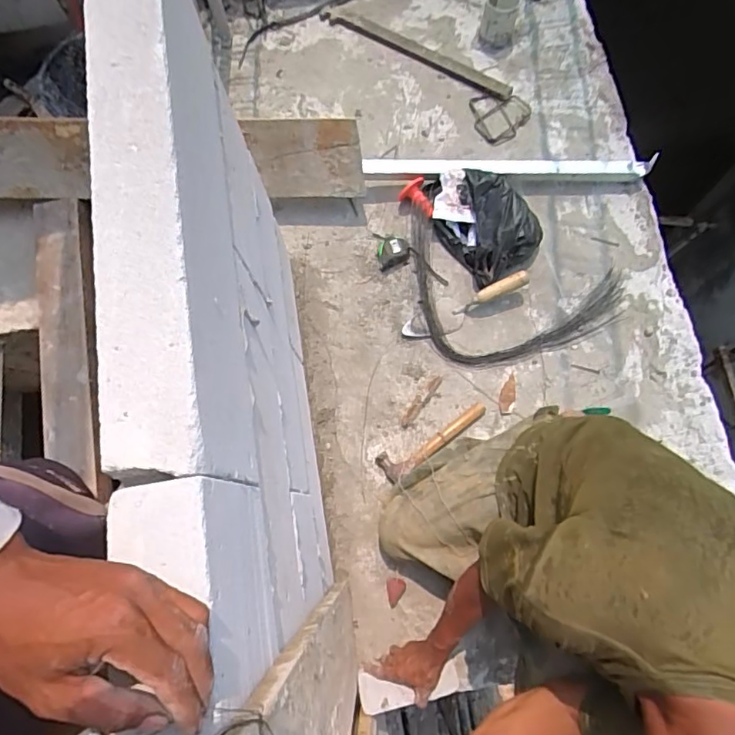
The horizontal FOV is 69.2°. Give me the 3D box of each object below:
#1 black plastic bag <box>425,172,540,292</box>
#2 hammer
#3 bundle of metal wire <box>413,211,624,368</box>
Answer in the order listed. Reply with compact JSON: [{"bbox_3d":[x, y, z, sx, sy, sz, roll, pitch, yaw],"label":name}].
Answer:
[{"bbox_3d":[0.282,-0.353,1.306,0.194,0.100,0.298,-36,77,-8],"label":"black plastic bag"},{"bbox_3d":[0.153,0.162,1.208,0.276,0.045,0.069,-32,77,-6],"label":"hammer"},{"bbox_3d":[0.337,-0.148,1.297,0.540,0.039,0.336,15,76,6],"label":"bundle of metal wire"}]

